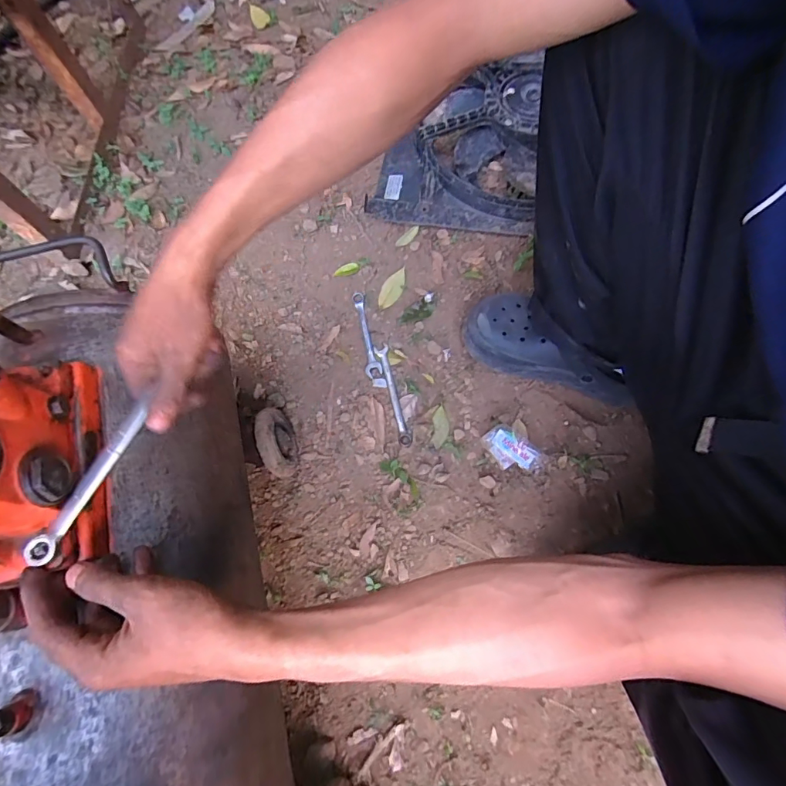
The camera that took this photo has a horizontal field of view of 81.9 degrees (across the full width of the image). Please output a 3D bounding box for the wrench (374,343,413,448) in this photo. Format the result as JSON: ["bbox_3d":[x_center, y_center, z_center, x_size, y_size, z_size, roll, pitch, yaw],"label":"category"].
[{"bbox_3d":[0.000,0.000,0.676,0.020,0.006,0.165,-13,71,-3],"label":"wrench"}]

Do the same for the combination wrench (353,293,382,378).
[{"bbox_3d":[-0.043,-0.092,0.709,0.024,0.011,0.144,-14,71,-3],"label":"combination wrench"}]

